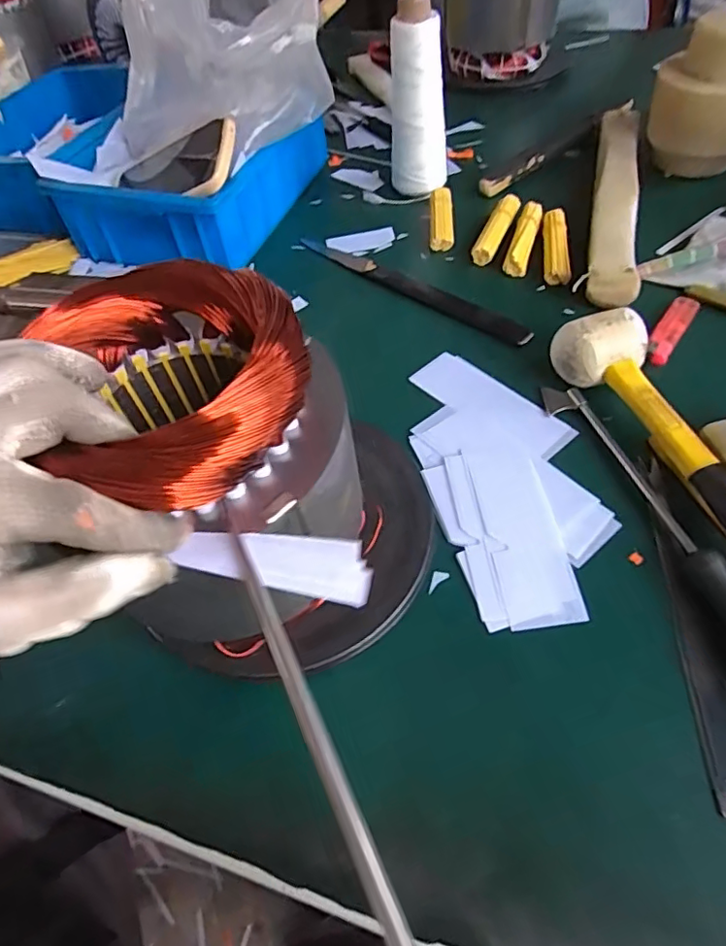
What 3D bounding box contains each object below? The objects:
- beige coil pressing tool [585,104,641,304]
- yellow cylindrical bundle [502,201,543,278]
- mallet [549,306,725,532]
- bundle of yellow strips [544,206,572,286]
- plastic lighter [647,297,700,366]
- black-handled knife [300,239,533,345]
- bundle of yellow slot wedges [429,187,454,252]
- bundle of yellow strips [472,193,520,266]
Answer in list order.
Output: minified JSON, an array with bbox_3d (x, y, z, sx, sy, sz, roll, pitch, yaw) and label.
[{"bbox_3d":[0.252,-0.282,0.565,0.042,0.038,0.364,9,55,14],"label":"beige coil pressing tool"},{"bbox_3d":[0.155,-0.226,0.543,0.020,0.024,0.096,13,56,16],"label":"yellow cylindrical bundle"},{"bbox_3d":[0.203,0.002,0.343,0.054,0.050,0.271,-16,53,-5],"label":"mallet"},{"bbox_3d":[0.180,-0.211,0.525,0.024,0.020,0.094,4,54,10],"label":"bundle of yellow strips"},{"bbox_3d":[0.246,-0.115,0.451,0.019,0.009,0.081,28,61,25],"label":"plastic lighter"},{"bbox_3d":[0.040,-0.178,0.529,0.266,0.005,0.024,33,63,28],"label":"black-handled knife"},{"bbox_3d":[0.081,-0.261,0.580,0.024,0.015,0.100,0,53,7],"label":"bundle of yellow slot wedges"},{"bbox_3d":[0.132,-0.240,0.556,0.022,0.023,0.094,18,57,20],"label":"bundle of yellow strips"}]

